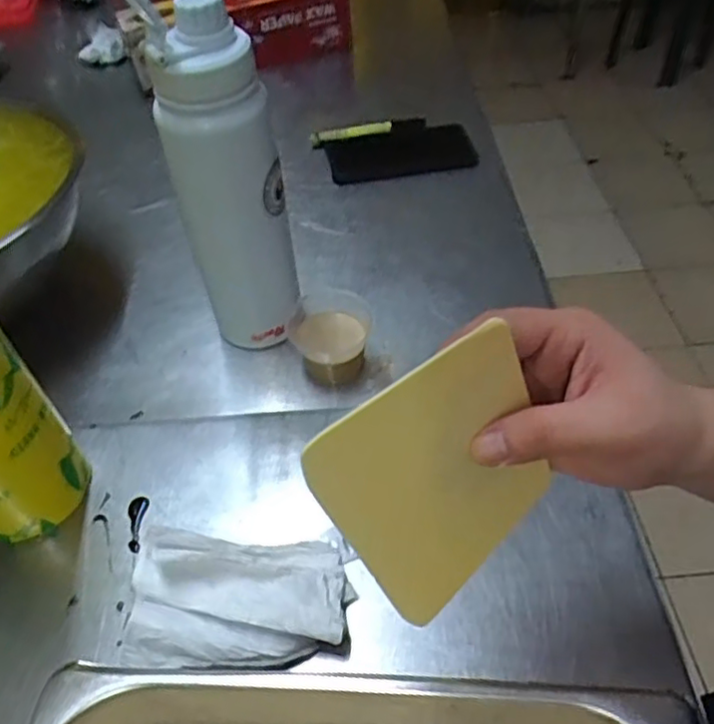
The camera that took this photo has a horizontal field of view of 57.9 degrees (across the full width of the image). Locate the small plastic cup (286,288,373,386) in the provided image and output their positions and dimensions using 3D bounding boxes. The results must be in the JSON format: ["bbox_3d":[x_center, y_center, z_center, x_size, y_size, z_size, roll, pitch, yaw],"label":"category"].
[{"bbox_3d":[-0.022,-0.022,0.542,0.065,0.043,0.074,4,48,6],"label":"small plastic cup"}]

